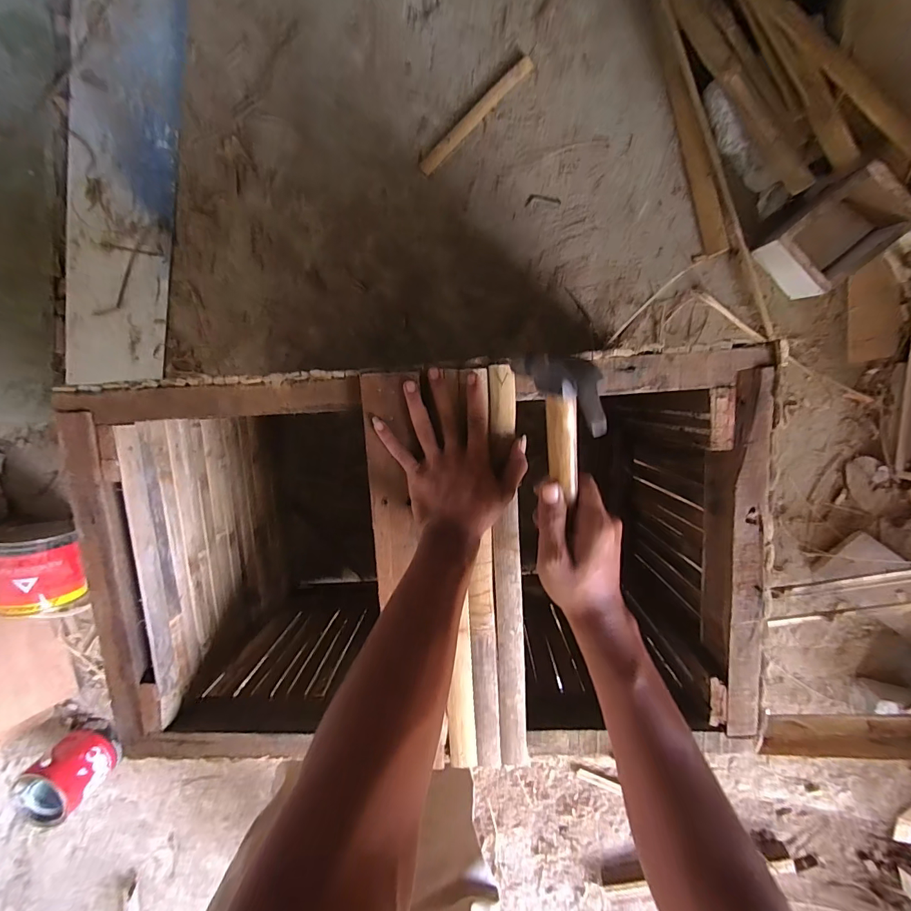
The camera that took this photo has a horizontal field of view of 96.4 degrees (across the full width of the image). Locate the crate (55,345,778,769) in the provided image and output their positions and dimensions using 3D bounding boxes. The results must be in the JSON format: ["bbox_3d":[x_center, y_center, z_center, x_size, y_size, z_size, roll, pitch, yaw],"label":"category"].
[{"bbox_3d":[-0.034,0.119,0.647,0.767,0.404,0.485,-3,98,4],"label":"crate"}]

